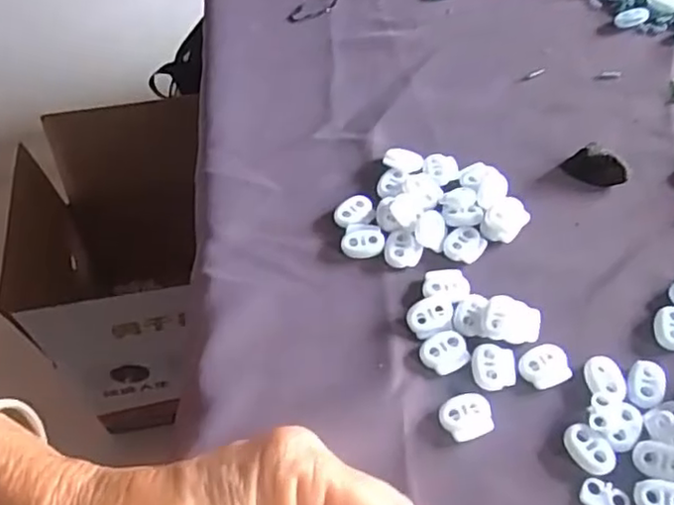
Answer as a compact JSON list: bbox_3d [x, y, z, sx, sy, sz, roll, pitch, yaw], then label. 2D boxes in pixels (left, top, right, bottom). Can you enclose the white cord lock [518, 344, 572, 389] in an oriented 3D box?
[{"bbox_3d":[0.095,0.052,0.298,0.022,0.004,0.018,-23,55,-12],"label":"white cord lock"}]

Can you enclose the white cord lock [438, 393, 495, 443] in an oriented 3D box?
[{"bbox_3d":[0.057,0.073,0.286,0.022,0.005,0.018,-11,53,-3],"label":"white cord lock"}]

